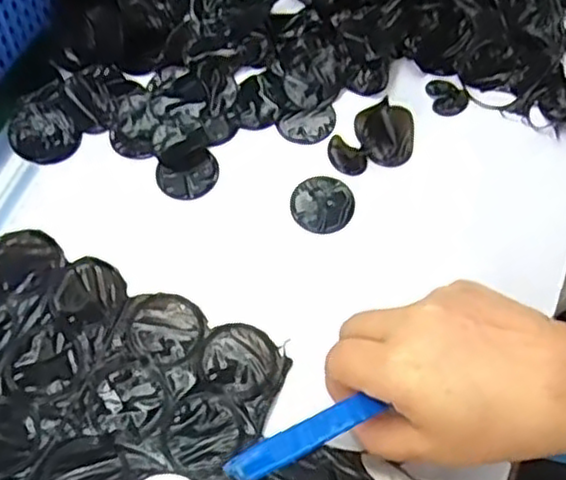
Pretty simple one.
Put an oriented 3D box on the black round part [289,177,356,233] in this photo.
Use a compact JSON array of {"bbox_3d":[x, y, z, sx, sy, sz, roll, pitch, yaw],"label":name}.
[{"bbox_3d":[0.023,-0.022,0.410,0.035,0.004,0.035,0,65,1],"label":"black round part"}]

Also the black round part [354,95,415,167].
[{"bbox_3d":[0.061,-0.062,0.419,0.033,0.017,0.033,0,65,1],"label":"black round part"}]

